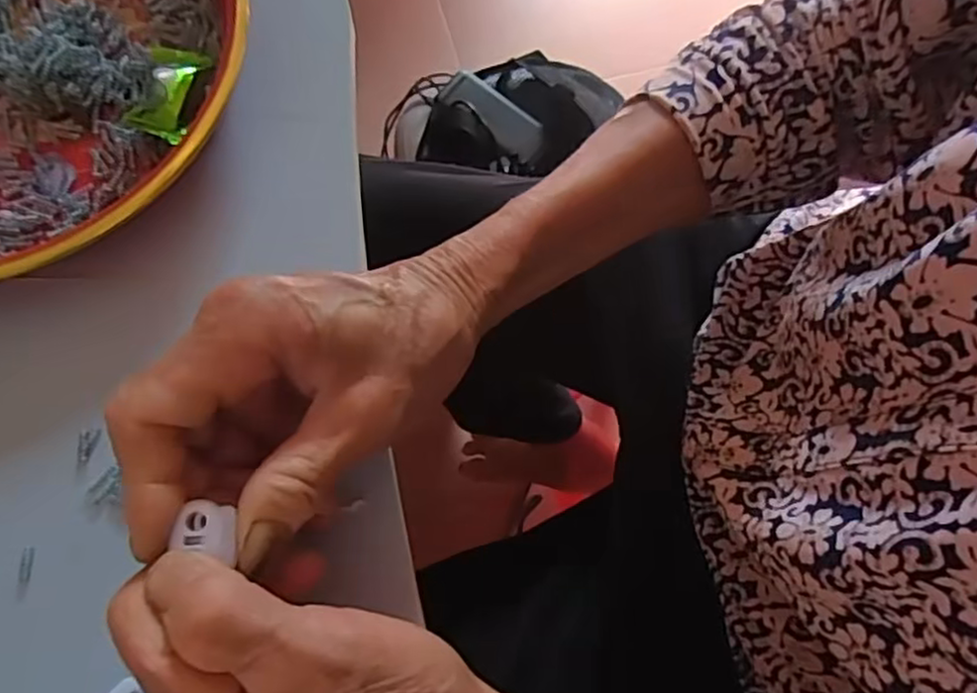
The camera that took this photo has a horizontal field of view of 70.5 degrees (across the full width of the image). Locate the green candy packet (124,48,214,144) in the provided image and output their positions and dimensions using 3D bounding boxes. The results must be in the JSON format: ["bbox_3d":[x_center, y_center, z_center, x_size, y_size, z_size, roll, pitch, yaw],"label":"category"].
[{"bbox_3d":[-0.135,-0.107,0.288,0.024,0.013,0.048,7,74,0],"label":"green candy packet"}]

